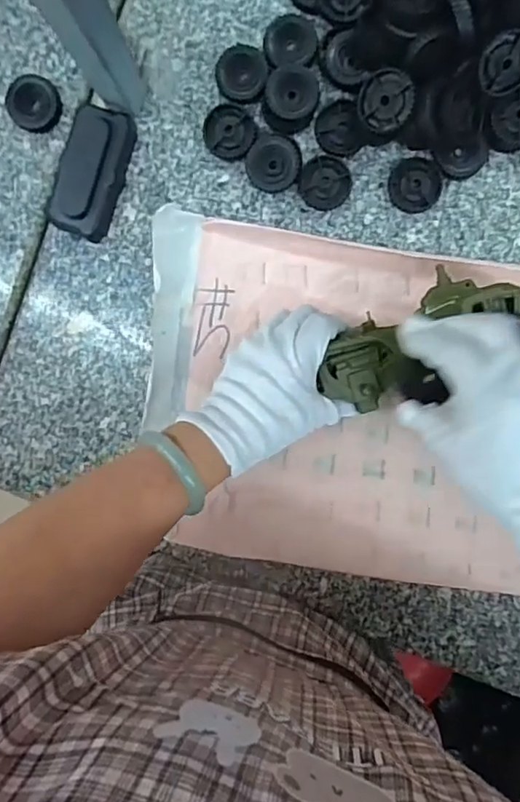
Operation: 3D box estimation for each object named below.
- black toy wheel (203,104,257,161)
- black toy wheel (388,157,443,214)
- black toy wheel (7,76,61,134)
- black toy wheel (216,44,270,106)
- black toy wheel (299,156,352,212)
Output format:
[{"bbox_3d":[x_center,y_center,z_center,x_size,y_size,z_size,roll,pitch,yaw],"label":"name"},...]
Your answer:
[{"bbox_3d":[-0.026,-0.230,0.466,0.042,0.013,0.041,0,95,1],"label":"black toy wheel"},{"bbox_3d":[0.132,-0.185,0.467,0.043,0.010,0.044,0,95,1],"label":"black toy wheel"},{"bbox_3d":[-0.191,-0.252,0.463,0.044,0.014,0.043,0,95,1],"label":"black toy wheel"},{"bbox_3d":[-0.015,-0.276,0.460,0.041,0.014,0.046,2,95,1],"label":"black toy wheel"},{"bbox_3d":[0.056,-0.187,0.468,0.042,0.008,0.042,0,95,1],"label":"black toy wheel"}]

